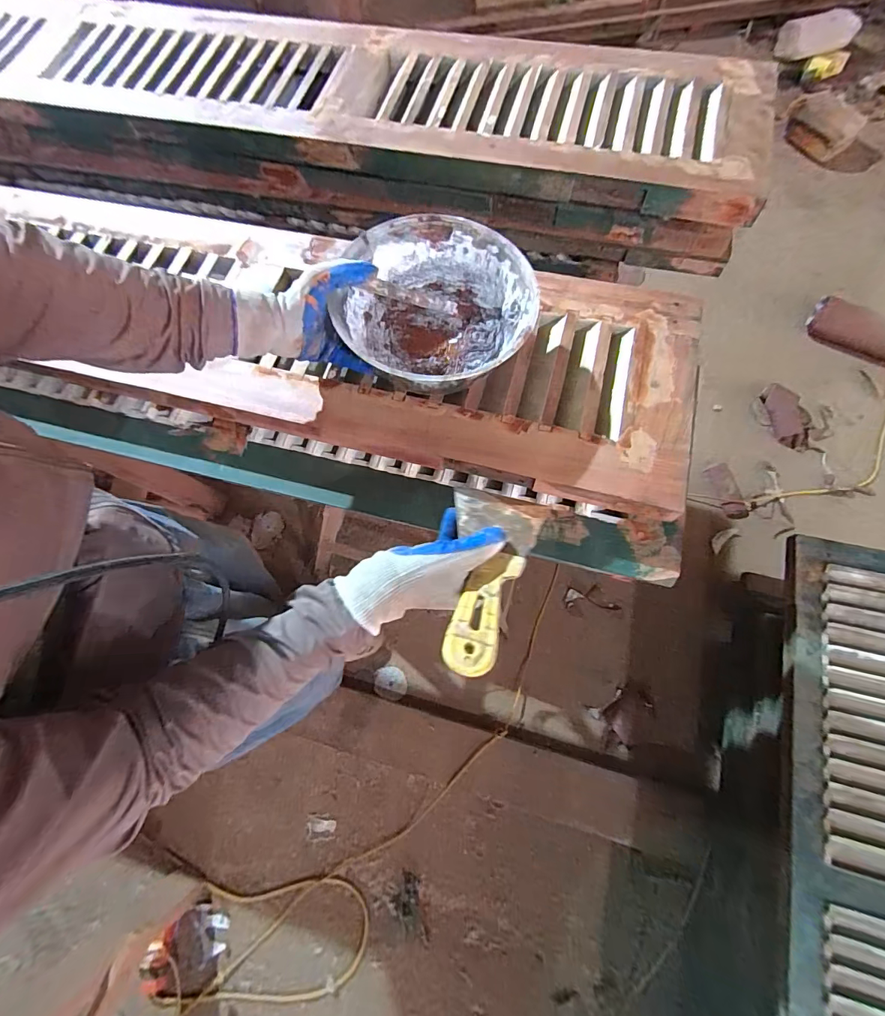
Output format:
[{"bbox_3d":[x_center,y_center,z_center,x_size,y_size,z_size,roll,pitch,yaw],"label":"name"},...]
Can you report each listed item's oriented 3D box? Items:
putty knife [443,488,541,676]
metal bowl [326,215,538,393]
[{"bbox_3d":[0.037,0.056,0.375,0.082,0.010,0.191,13,41,6],"label":"putty knife"},{"bbox_3d":[-0.005,-0.211,0.468,0.195,0.071,0.201,0,71,1],"label":"metal bowl"}]

